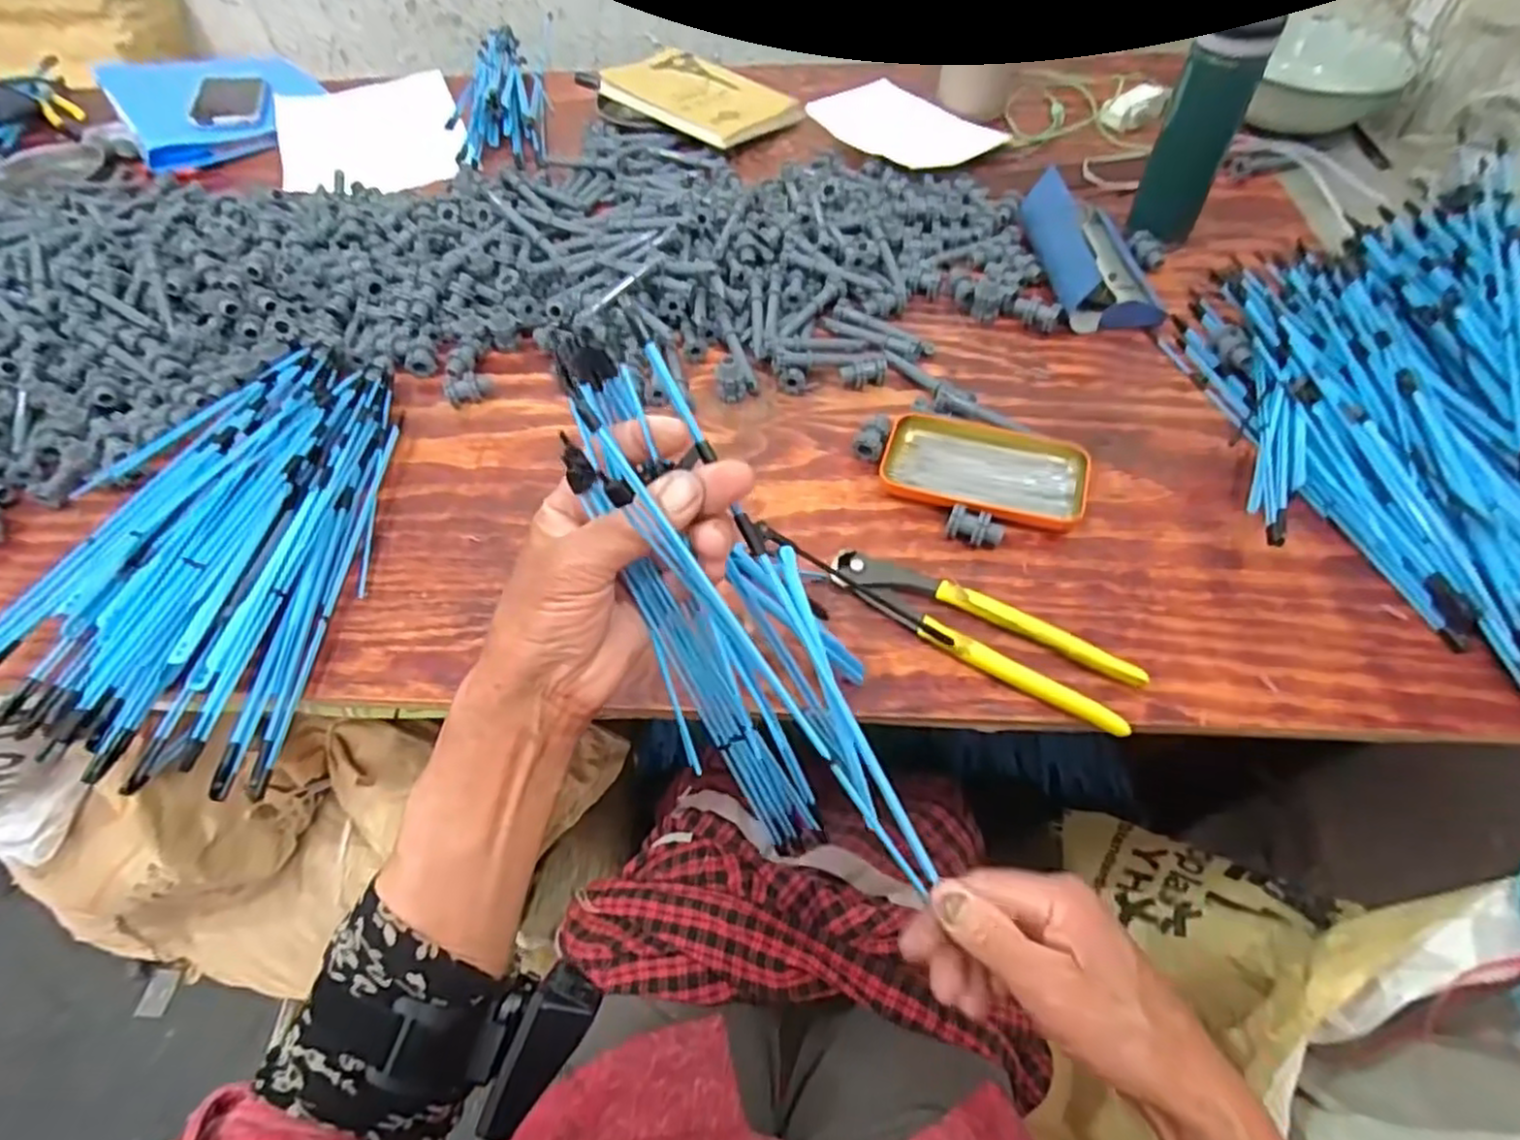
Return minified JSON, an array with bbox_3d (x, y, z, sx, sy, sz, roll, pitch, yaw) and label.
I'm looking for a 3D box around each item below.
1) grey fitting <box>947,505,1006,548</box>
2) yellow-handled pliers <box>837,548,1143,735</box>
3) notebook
[{"bbox_3d":[0.151,-0.029,0.507,0.038,0.021,0.017,16,58,14],"label":"grey fitting"},{"bbox_3d":[0.139,0.039,0.466,0.199,0.014,0.049,24,61,19],"label":"yellow-handled pliers"},{"bbox_3d":[-0.071,-0.562,0.863,0.213,0.015,0.134,37,63,19],"label":"notebook"}]

